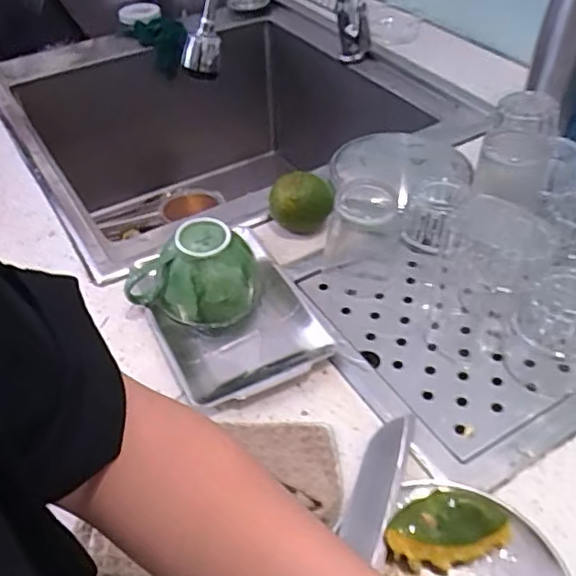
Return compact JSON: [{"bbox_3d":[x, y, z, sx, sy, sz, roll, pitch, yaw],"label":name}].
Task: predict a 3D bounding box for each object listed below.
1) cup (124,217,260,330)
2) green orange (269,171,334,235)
[{"bbox_3d":[-0.092,-0.018,0.601,0.116,0.073,0.081,8,44,13],"label":"cup"},{"bbox_3d":[0.015,-0.094,0.687,0.070,0.052,0.065,-5,43,0],"label":"green orange"}]

